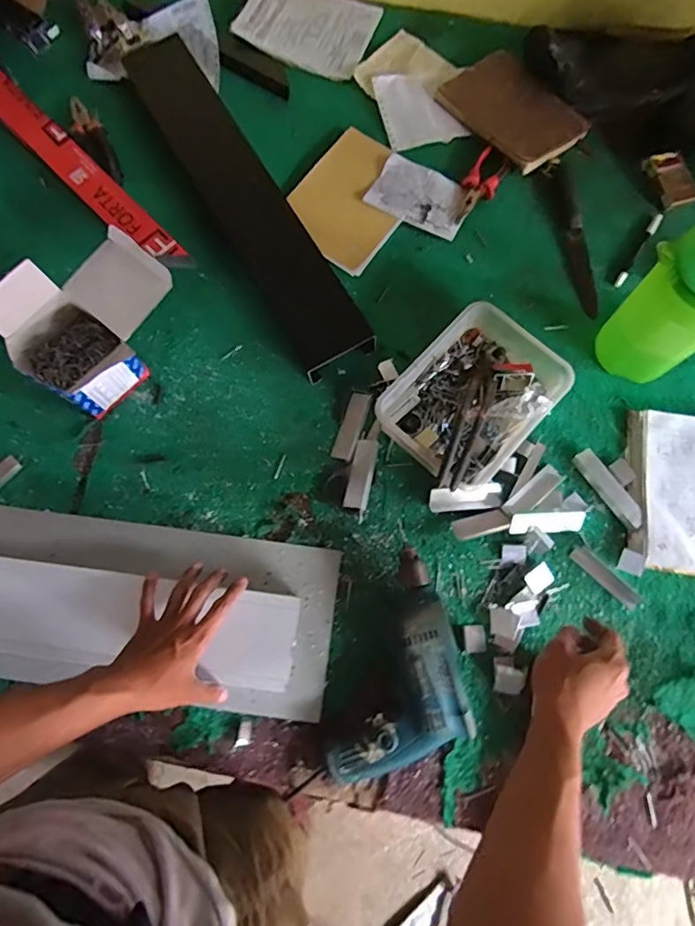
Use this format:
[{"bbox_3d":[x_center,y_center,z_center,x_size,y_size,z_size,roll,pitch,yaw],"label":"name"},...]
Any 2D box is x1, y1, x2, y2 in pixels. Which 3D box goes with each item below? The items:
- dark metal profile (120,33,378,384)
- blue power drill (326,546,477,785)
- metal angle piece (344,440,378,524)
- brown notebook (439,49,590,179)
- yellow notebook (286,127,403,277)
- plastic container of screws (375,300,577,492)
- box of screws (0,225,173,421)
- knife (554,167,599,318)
[{"bbox_3d":[-0.165,-0.409,0.769,0.108,0.033,0.632,-29,76,-8],"label":"dark metal profile"},{"bbox_3d":[0.082,0.247,0.590,0.137,0.062,0.257,22,75,6],"label":"blue power drill"},{"bbox_3d":[0.017,0.020,0.670,0.030,0.016,0.104,12,75,3],"label":"metal angle piece"},{"bbox_3d":[0.257,-0.558,0.821,0.141,0.027,0.210,-39,78,-10],"label":"brown notebook"},{"bbox_3d":[0.005,-0.398,0.777,0.161,0.021,0.221,32,77,9],"label":"yellow notebook"},{"bbox_3d":[0.162,-0.086,0.678,0.171,0.066,0.238,42,78,11],"label":"plastic container of screws"},{"bbox_3d":[-0.318,-0.176,0.661,0.140,0.124,0.196,43,79,11],"label":"box of screws"},{"bbox_3d":[0.341,-0.336,0.776,0.028,0.020,0.254,-5,74,-1],"label":"knife"}]

